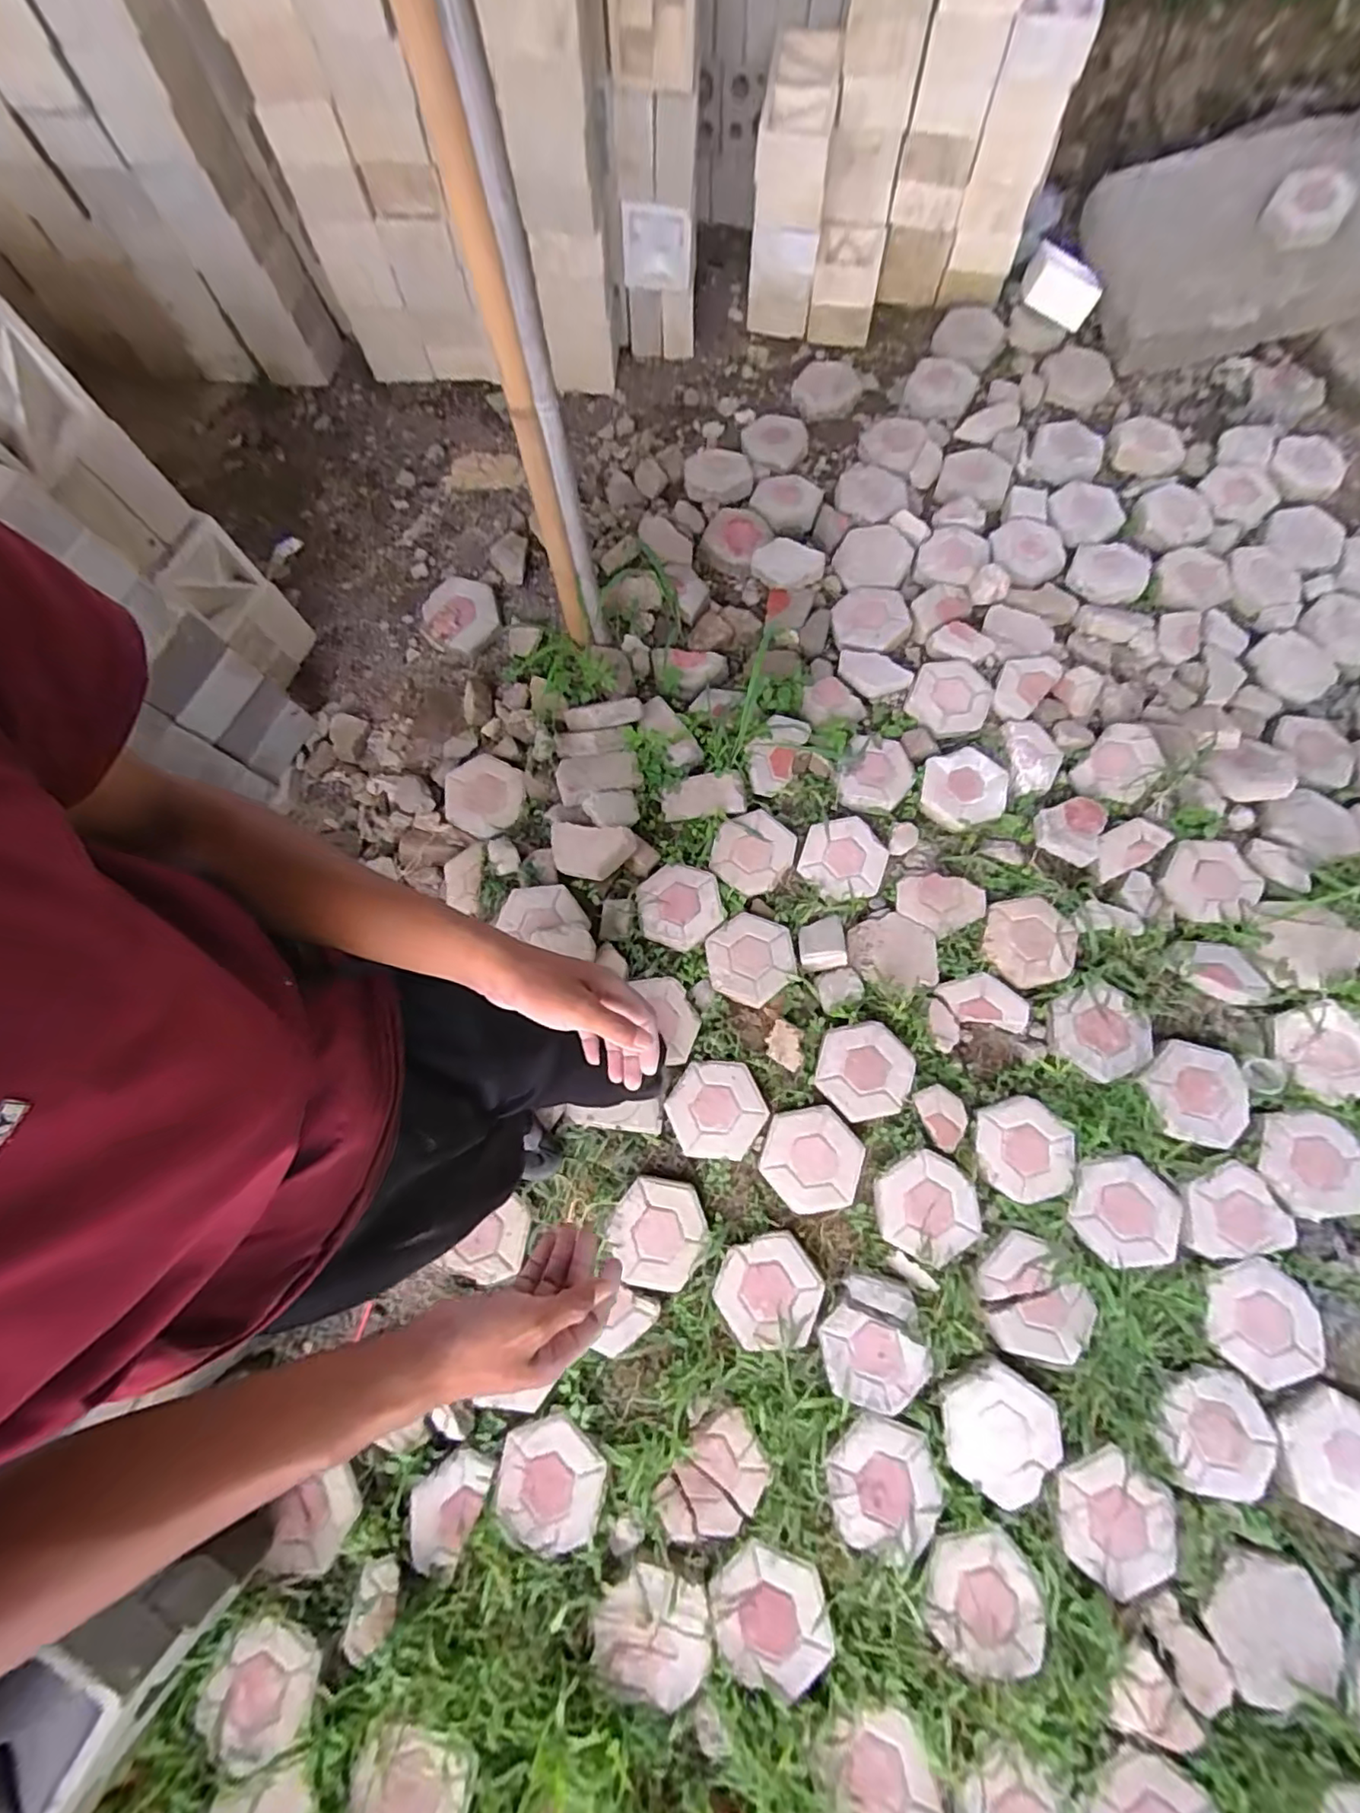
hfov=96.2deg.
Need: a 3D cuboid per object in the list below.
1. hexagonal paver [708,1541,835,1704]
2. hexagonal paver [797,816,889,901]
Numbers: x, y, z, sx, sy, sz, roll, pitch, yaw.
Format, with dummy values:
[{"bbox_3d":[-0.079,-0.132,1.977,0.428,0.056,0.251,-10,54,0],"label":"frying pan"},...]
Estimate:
[{"bbox_3d":[0.155,1.220,1.044,0.190,0.027,0.190,-14,74,-3],"label":"hexagonal paver"},{"bbox_3d":[0.399,-0.119,1.481,0.200,0.034,0.193,19,75,6],"label":"hexagonal paver"}]

